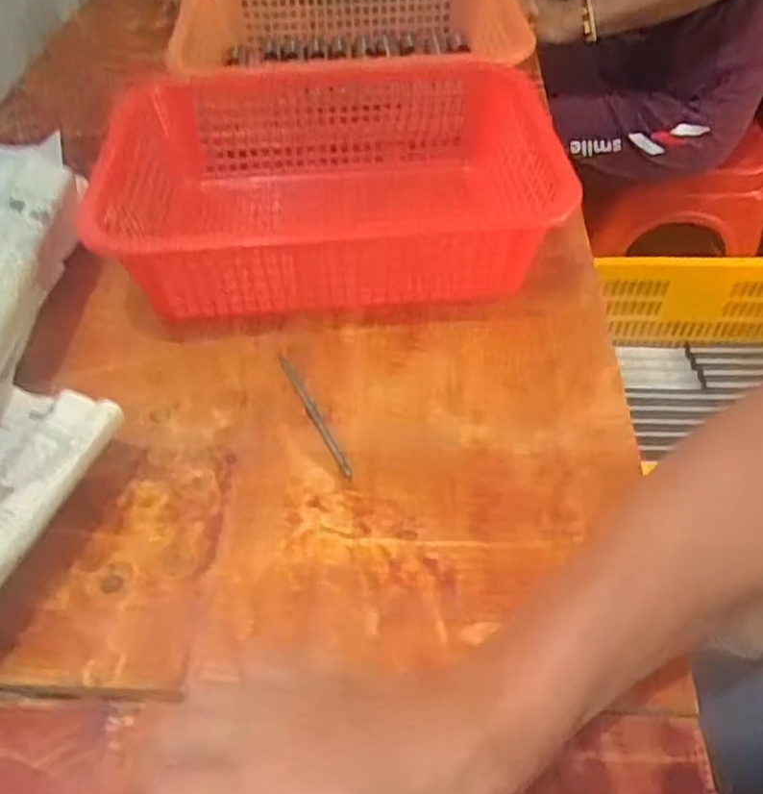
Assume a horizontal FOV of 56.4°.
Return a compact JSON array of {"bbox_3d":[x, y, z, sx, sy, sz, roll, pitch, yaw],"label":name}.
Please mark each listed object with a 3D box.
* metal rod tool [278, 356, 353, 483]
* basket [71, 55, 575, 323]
[{"bbox_3d":[-0.044,0.011,0.464,0.006,0.009,0.109,-20,49,-17],"label":"metal rod tool"},{"bbox_3d":[-0.043,-0.162,0.561,0.309,0.119,0.236,-5,46,-3],"label":"basket"}]

